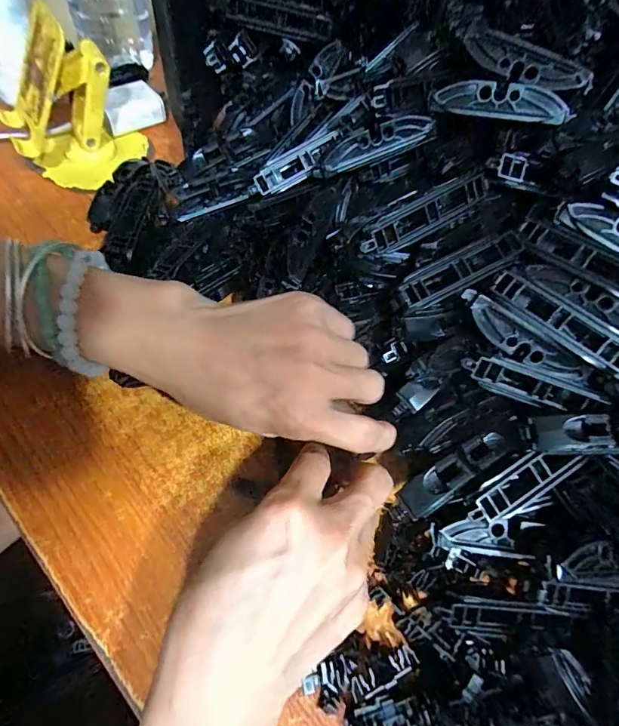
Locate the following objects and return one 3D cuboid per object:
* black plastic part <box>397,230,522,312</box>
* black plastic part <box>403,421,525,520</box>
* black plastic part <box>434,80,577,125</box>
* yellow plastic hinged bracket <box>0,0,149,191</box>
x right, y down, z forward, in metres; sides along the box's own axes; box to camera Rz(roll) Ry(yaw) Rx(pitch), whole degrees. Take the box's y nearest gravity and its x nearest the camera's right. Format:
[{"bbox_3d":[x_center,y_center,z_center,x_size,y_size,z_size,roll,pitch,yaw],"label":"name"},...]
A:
[{"bbox_3d":[0.082,-0.050,0.233,0.078,0.015,0.018,-22,65,-18],"label":"black plastic part"},{"bbox_3d":[0.078,0.053,0.219,0.069,0.013,0.017,-26,66,-20],"label":"black plastic part"},{"bbox_3d":[0.111,-0.154,0.253,0.072,0.019,0.007,16,19,12],"label":"black plastic part"},{"bbox_3d":[-0.183,-0.196,0.330,0.099,0.094,0.078,-21,64,-17],"label":"yellow plastic hinged bracket"}]

